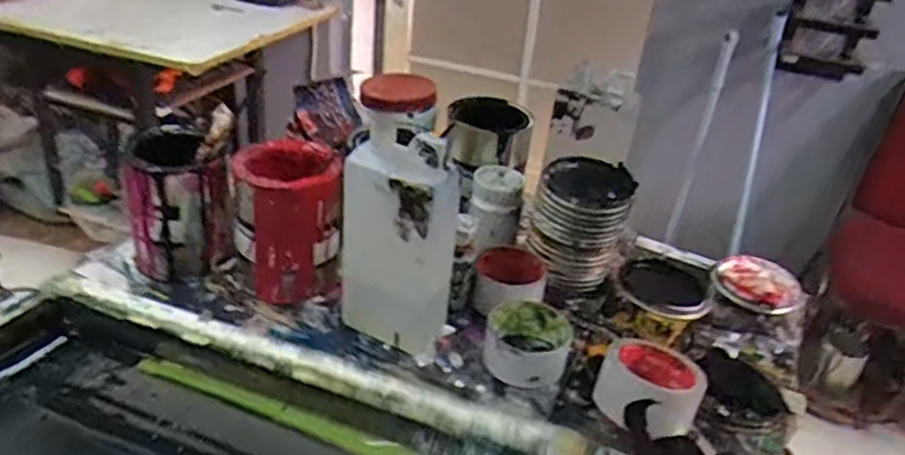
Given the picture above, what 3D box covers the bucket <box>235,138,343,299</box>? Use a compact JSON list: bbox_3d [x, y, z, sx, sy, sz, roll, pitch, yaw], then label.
[{"bbox_3d":[-0.173,-0.012,0.737,0.097,0.153,0.100,5,31,-3],"label":"bucket"}]

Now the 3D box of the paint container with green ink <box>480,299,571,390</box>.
[{"bbox_3d":[0.075,0.120,0.697,0.086,0.052,0.086,12,32,8],"label":"paint container with green ink"}]

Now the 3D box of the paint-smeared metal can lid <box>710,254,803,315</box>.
[{"bbox_3d":[0.378,0.068,0.863,0.095,0.019,0.096,5,31,-3],"label":"paint-smeared metal can lid"}]

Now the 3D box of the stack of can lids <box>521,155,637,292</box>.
[{"bbox_3d":[0.144,-0.005,0.793,0.102,0.122,0.096,15,32,14],"label":"stack of can lids"}]

